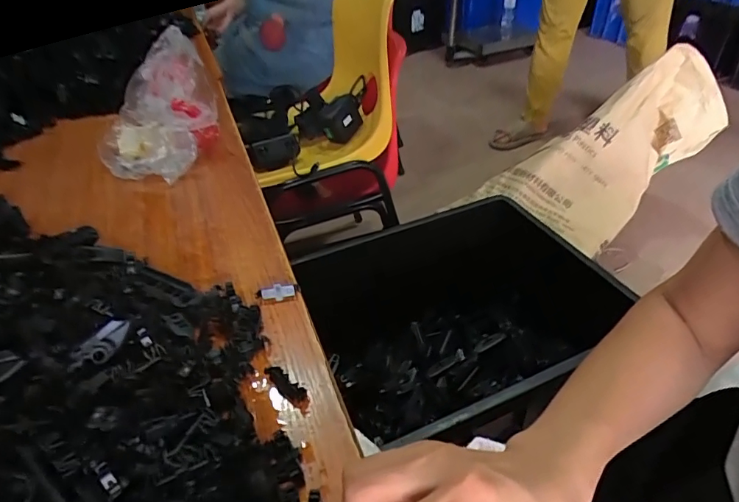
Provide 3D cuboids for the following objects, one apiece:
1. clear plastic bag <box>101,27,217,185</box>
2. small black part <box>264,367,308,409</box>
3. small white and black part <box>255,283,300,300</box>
[{"bbox_3d":[-0.256,-0.169,0.554,0.142,0.116,0.148,-21,42,-20],"label":"clear plastic bag"},{"bbox_3d":[-0.055,0.090,0.315,0.037,0.008,0.012,28,49,34],"label":"small black part"},{"bbox_3d":[-0.074,0.033,0.382,0.035,0.013,0.010,-10,39,-7],"label":"small white and black part"}]

